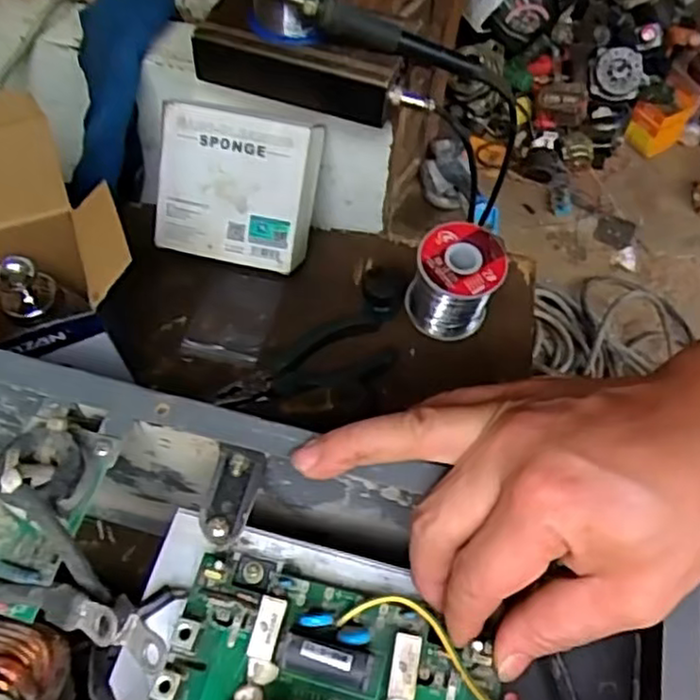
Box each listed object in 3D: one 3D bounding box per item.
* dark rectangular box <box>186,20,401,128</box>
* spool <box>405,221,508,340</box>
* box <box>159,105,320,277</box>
[{"bbox_3d":[-0.036,-0.186,0.455,0.130,0.041,0.026,12,58,4],"label":"dark rectangular box"},{"bbox_3d":[0.074,-0.048,0.499,0.065,0.071,0.054,6,58,0],"label":"spool"},{"bbox_3d":[-0.079,-0.113,0.480,0.106,0.102,0.020,11,23,-4],"label":"box"}]

